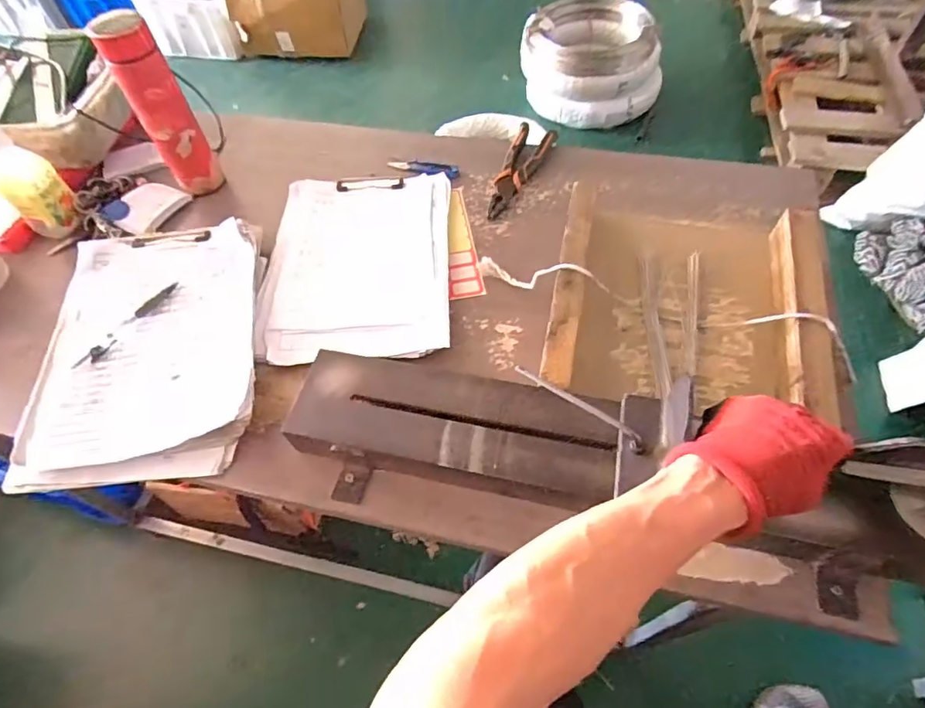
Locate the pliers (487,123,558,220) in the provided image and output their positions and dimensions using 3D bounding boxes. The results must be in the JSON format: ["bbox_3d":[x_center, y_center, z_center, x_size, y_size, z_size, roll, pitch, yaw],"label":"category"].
[{"bbox_3d":[0.084,-0.263,0.772,0.061,0.027,0.196,16,58,13],"label":"pliers"}]

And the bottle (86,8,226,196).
[{"bbox_3d":[-0.391,-0.317,0.712,0.065,0.229,0.056,-23,58,-12],"label":"bottle"}]

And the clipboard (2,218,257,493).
[{"bbox_3d":[-0.348,-0.013,0.616,0.233,0.041,0.320,-5,56,-1],"label":"clipboard"}]

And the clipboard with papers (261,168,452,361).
[{"bbox_3d":[-0.127,-0.116,0.687,0.218,0.021,0.317,-2,56,2],"label":"clipboard with papers"}]

